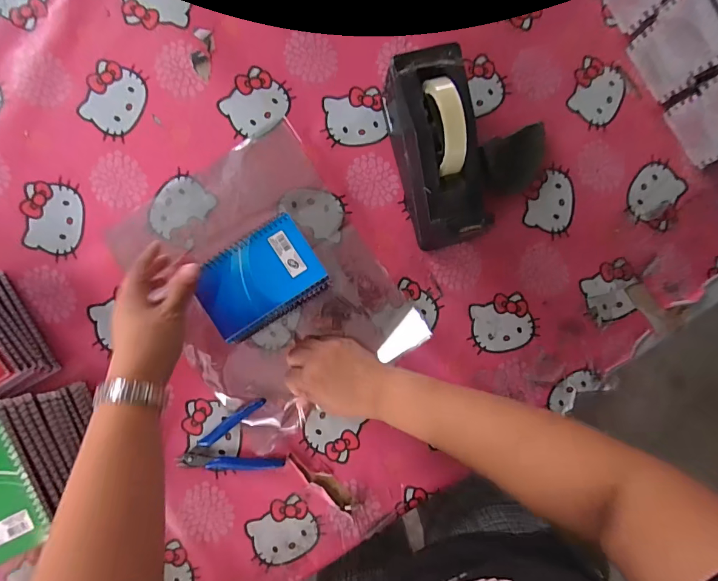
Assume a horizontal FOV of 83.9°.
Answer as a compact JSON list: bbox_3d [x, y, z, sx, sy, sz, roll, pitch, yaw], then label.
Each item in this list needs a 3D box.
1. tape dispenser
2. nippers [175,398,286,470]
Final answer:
[{"bbox_3d":[0.093,-0.155,0.442,0.090,0.099,0.210,-15,103,-4],"label":"tape dispenser"},{"bbox_3d":[-0.158,0.189,0.480,0.116,0.013,0.085,-19,91,-4],"label":"nippers"}]

